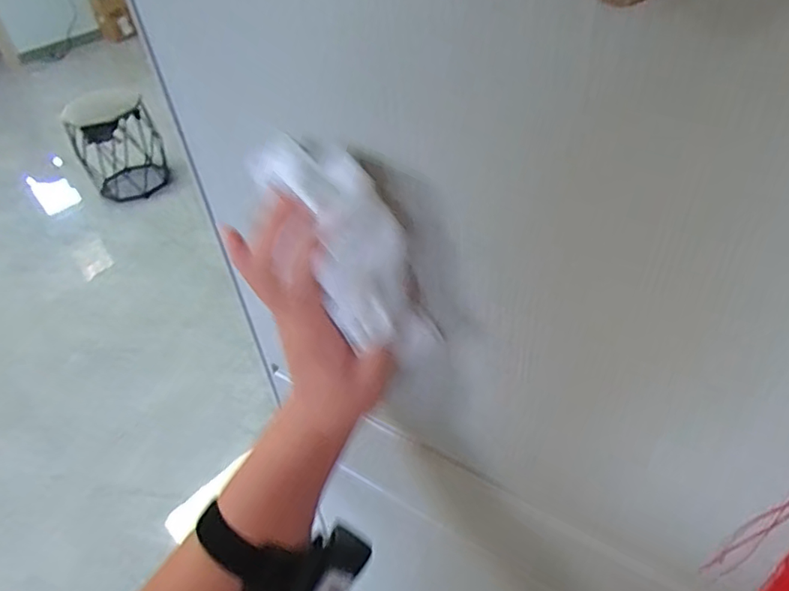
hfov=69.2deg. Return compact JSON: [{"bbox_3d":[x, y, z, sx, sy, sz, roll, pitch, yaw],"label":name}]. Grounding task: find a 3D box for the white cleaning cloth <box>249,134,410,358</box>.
[{"bbox_3d":[-0.021,-0.024,0.288,0.047,0.111,0.046,-35,22,-28],"label":"white cleaning cloth"}]

